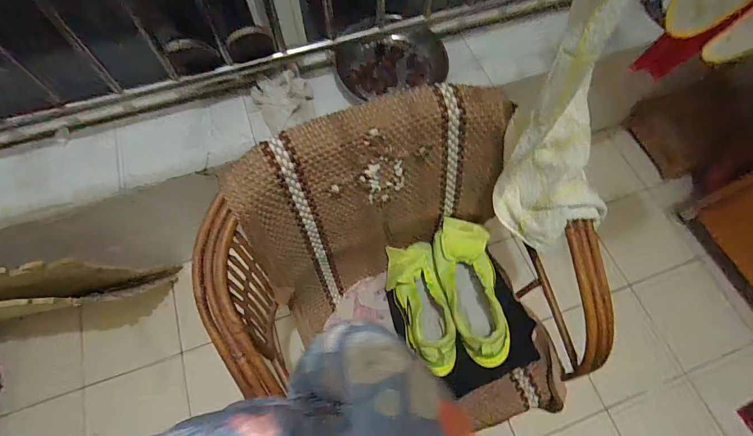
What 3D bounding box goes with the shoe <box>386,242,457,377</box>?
[{"bbox_3d":[0.096,0.177,0.765,0.102,0.103,0.285,-10,50,-7],"label":"shoe"}]

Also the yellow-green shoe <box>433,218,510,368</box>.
[{"bbox_3d":[0.192,0.145,0.749,0.112,0.084,0.294,-6,65,-5],"label":"yellow-green shoe"}]

